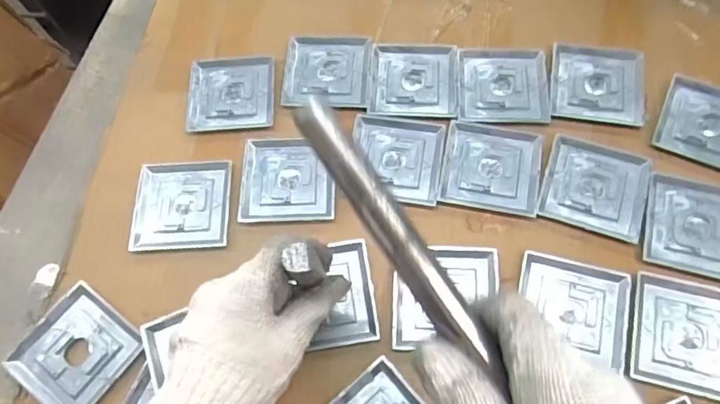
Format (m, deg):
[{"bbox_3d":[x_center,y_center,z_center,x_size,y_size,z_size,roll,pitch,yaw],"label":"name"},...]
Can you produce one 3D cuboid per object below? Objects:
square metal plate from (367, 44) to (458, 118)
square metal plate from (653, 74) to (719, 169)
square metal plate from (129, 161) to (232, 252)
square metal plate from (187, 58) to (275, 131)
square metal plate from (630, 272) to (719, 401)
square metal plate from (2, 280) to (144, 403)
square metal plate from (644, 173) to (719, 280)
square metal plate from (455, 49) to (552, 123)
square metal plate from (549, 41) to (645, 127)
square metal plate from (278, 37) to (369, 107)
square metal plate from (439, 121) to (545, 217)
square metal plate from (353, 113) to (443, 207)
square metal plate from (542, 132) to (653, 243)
[{"bbox_3d":[0.057,-0.131,0.547,0.091,0.004,0.090,3,66,5],"label":"square metal plate"},{"bbox_3d":[0.346,-0.077,0.509,0.091,0.005,0.095,25,70,14],"label":"square metal plate"},{"bbox_3d":[-0.172,0.002,0.500,0.090,0.005,0.092,-3,66,2],"label":"square metal plate"},{"bbox_3d":[-0.138,-0.117,0.551,0.090,0.004,0.090,-3,66,2],"label":"square metal plate"},{"bbox_3d":[0.274,0.109,0.425,0.090,0.006,0.092,13,67,9],"label":"square metal plate"},{"bbox_3d":[-0.248,0.130,0.450,0.090,0.007,0.091,34,72,17],"label":"square metal plate"},{"bbox_3d":[0.306,0.020,0.463,0.091,0.005,0.094,14,67,9],"label":"square metal plate"},{"bbox_3d":[0.149,-0.124,0.540,0.092,0.004,0.093,2,66,4],"label":"square metal plate"},{"bbox_3d":[0.246,-0.124,0.534,0.092,0.006,0.094,8,66,7],"label":"square metal plate"},{"bbox_3d":[-0.035,-0.143,0.557,0.091,0.005,0.094,3,66,4],"label":"square metal plate"},{"bbox_3d":[0.128,-0.034,0.502,0.092,0.004,0.091,10,67,7],"label":"square metal plate"},{"bbox_3d":[0.036,-0.044,0.511,0.089,0.004,0.093,7,66,6],"label":"square metal plate"},{"bbox_3d":[0.223,-0.015,0.487,0.089,0.004,0.089,18,68,11],"label":"square metal plate"}]

